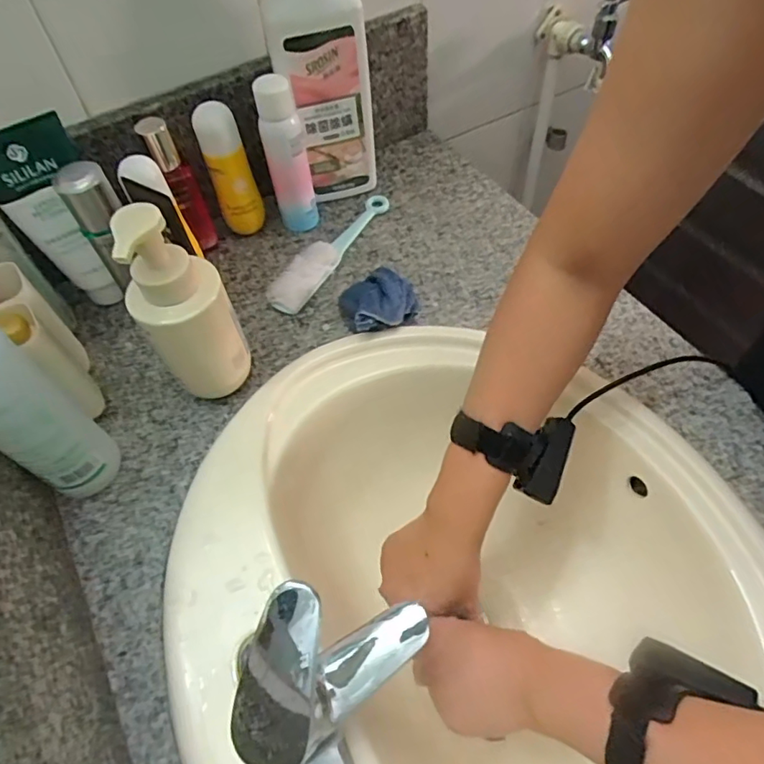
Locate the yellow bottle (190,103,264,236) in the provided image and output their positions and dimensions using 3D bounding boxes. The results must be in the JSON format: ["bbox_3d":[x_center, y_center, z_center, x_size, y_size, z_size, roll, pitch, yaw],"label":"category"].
[{"bbox_3d":[-0.164,-0.228,0.606,0.048,0.155,0.039,-27,59,-14],"label":"yellow bottle"}]

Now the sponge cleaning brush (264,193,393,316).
[{"bbox_3d":[-0.060,-0.159,0.628,0.046,0.022,0.203,25,62,18],"label":"sponge cleaning brush"}]

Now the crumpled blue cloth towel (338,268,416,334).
[{"bbox_3d":[-0.001,-0.086,0.567,0.081,0.034,0.072,-27,59,-14],"label":"crumpled blue cloth towel"}]

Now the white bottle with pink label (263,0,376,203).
[{"bbox_3d":[-0.061,-0.319,0.567,0.059,0.307,0.078,27,62,19],"label":"white bottle with pink label"}]

